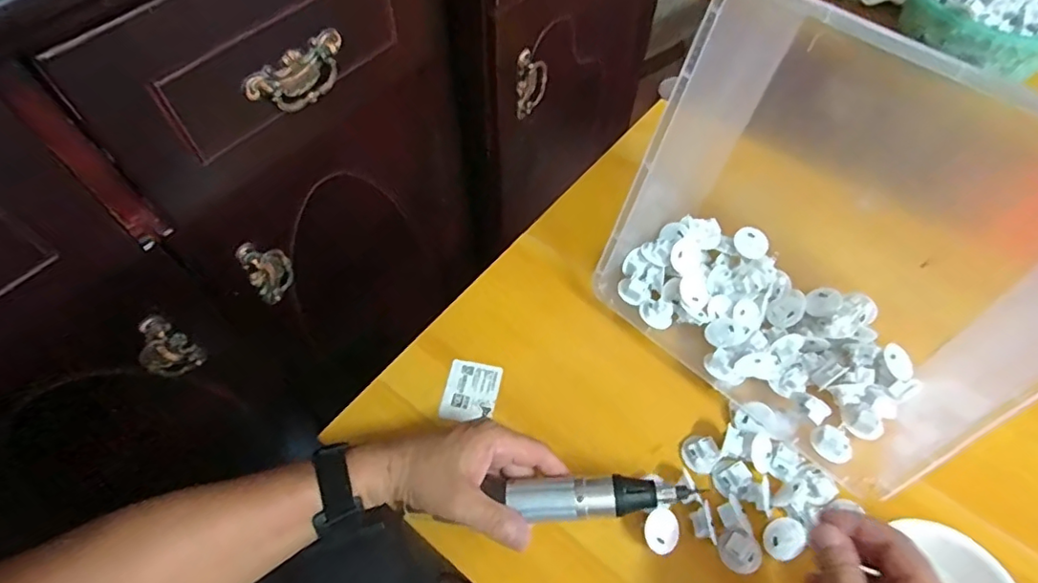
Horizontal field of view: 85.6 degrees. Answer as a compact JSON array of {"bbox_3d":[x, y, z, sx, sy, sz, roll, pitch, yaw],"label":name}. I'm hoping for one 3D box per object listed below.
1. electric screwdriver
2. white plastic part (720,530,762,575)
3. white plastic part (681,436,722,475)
[{"bbox_3d":[0.054,0.158,0.427,0.152,0.024,0.032,-3,58,4],"label":"electric screwdriver"},{"bbox_3d":[0.179,0.211,0.454,0.033,0.015,0.029,23,60,13],"label":"white plastic part"},{"bbox_3d":[0.160,0.143,0.494,0.027,0.018,0.031,-19,60,-12],"label":"white plastic part"}]

